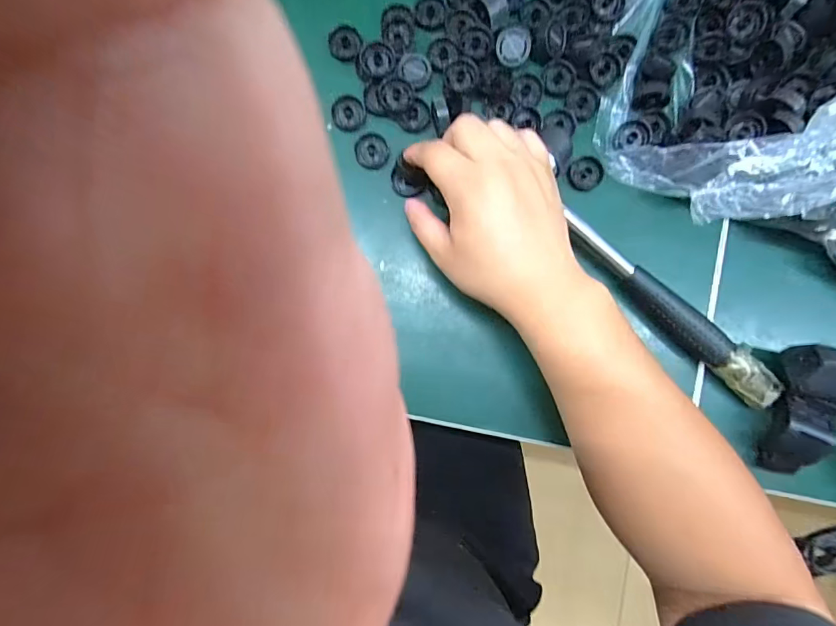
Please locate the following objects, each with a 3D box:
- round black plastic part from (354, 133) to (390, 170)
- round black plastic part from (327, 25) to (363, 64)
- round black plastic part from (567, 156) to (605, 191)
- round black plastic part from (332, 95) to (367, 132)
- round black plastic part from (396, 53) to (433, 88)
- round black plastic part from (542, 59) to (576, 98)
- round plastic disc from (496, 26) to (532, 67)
[{"bbox_3d":[-0.034,-0.122,0.335,0.025,0.005,0.024,2,86,-1],"label":"round black plastic part"},{"bbox_3d":[-0.054,-0.204,0.338,0.024,0.011,0.021,8,89,0],"label":"round black plastic part"},{"bbox_3d":[0.126,-0.106,0.339,0.026,0.008,0.024,0,86,-1],"label":"round black plastic part"},{"bbox_3d":[-0.052,-0.149,0.333,0.024,0.004,0.025,3,86,-1],"label":"round black plastic part"},{"bbox_3d":[-0.002,-0.181,0.332,0.024,0.005,0.026,0,86,-1],"label":"round black plastic part"},{"bbox_3d":[0.106,-0.178,0.337,0.023,0.005,0.025,0,86,-1],"label":"round black plastic part"},{"bbox_3d":[0.071,-0.198,0.332,0.025,0.006,0.026,0,86,-1],"label":"round plastic disc"}]

